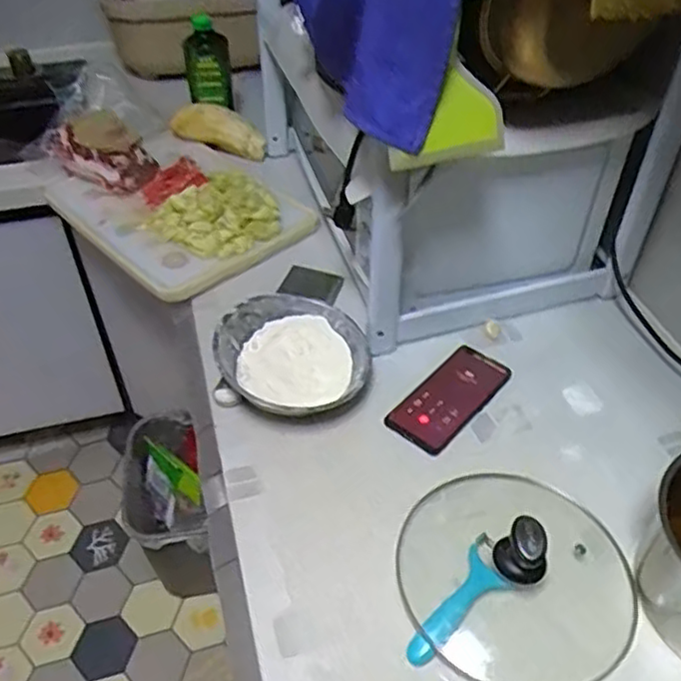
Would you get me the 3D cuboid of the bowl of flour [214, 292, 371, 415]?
[{"bbox_3d":[-0.054,0.021,0.832,0.175,0.074,0.177,-1,44,1],"label":"bowl of flour"}]

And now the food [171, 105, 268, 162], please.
[{"bbox_3d":[-0.202,-0.362,1.179,0.161,0.067,0.064,16,42,-14],"label":"food"}]

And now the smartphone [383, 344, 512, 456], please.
[{"bbox_3d":[0.131,0.066,0.822,0.075,0.015,0.166,32,53,29],"label":"smartphone"}]

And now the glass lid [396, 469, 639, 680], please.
[{"bbox_3d":[0.164,0.204,0.641,0.208,0.071,0.216,-1,44,1],"label":"glass lid"}]

